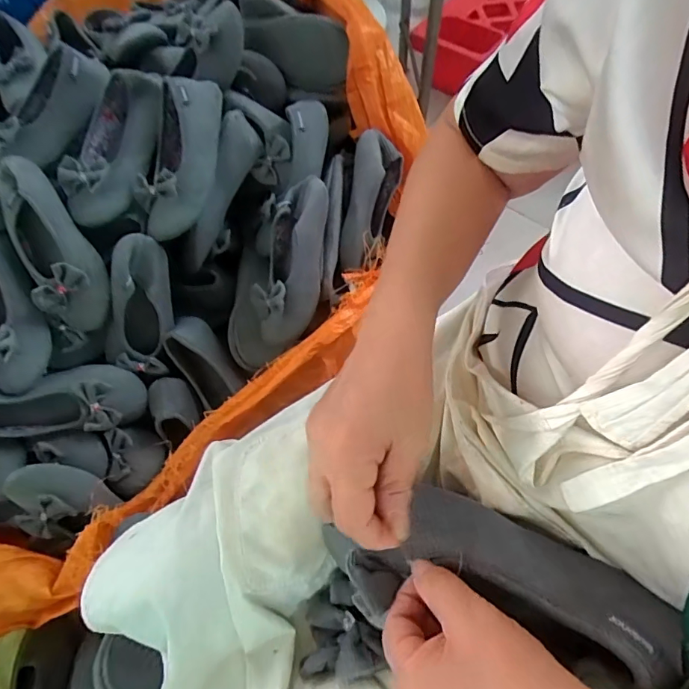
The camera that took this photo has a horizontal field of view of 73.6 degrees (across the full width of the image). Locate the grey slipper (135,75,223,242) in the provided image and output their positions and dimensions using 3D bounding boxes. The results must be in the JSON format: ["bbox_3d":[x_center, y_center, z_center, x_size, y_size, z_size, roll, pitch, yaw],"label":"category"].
[{"bbox_3d":[-0.240,-0.275,0.662,0.115,0.078,0.227,-2,63,2],"label":"grey slipper"}]

